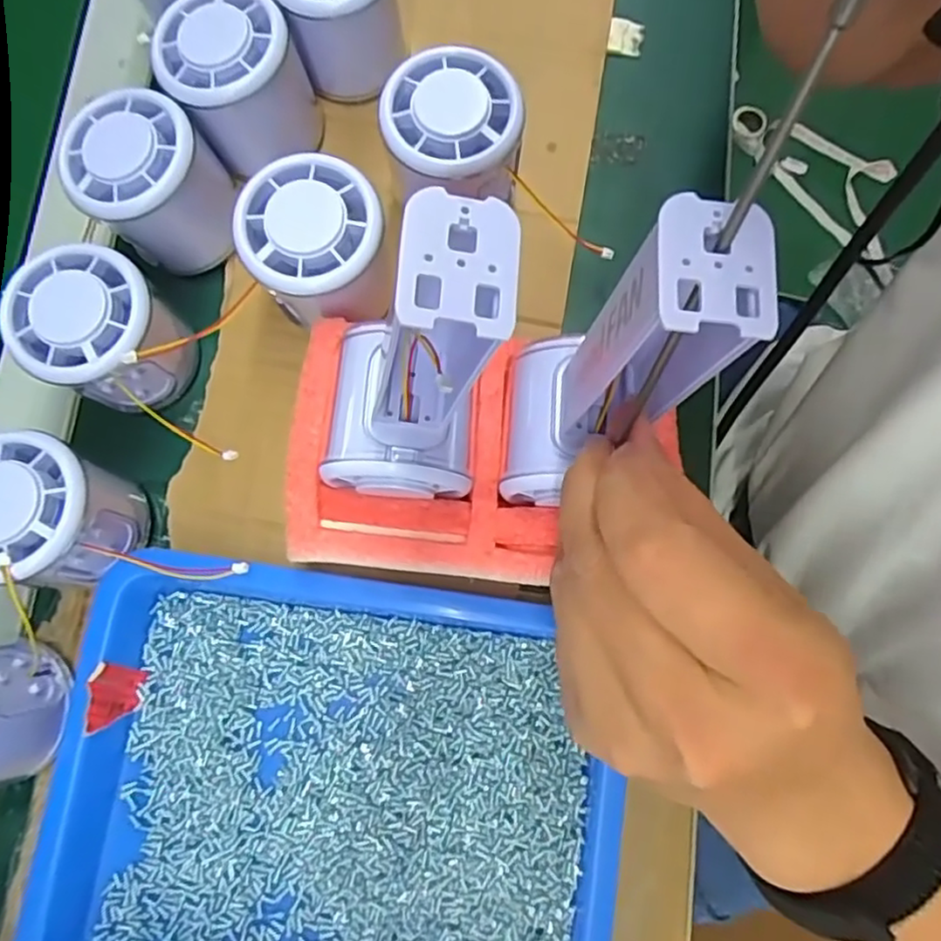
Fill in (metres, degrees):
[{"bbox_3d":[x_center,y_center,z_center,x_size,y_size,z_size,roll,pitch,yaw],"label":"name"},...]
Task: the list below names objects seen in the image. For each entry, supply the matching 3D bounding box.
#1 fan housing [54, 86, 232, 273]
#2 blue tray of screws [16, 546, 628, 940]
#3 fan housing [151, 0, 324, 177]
[{"bbox_3d":[-0.136,-0.122,0.291,0.054,0.055,0.052,0,80,1],"label":"fan housing"},{"bbox_3d":[-0.055,0.129,0.263,0.223,0.027,0.171,9,80,2],"label":"blue tray of screws"},{"bbox_3d":[-0.101,-0.170,0.296,0.055,0.055,0.051,0,80,1],"label":"fan housing"}]

